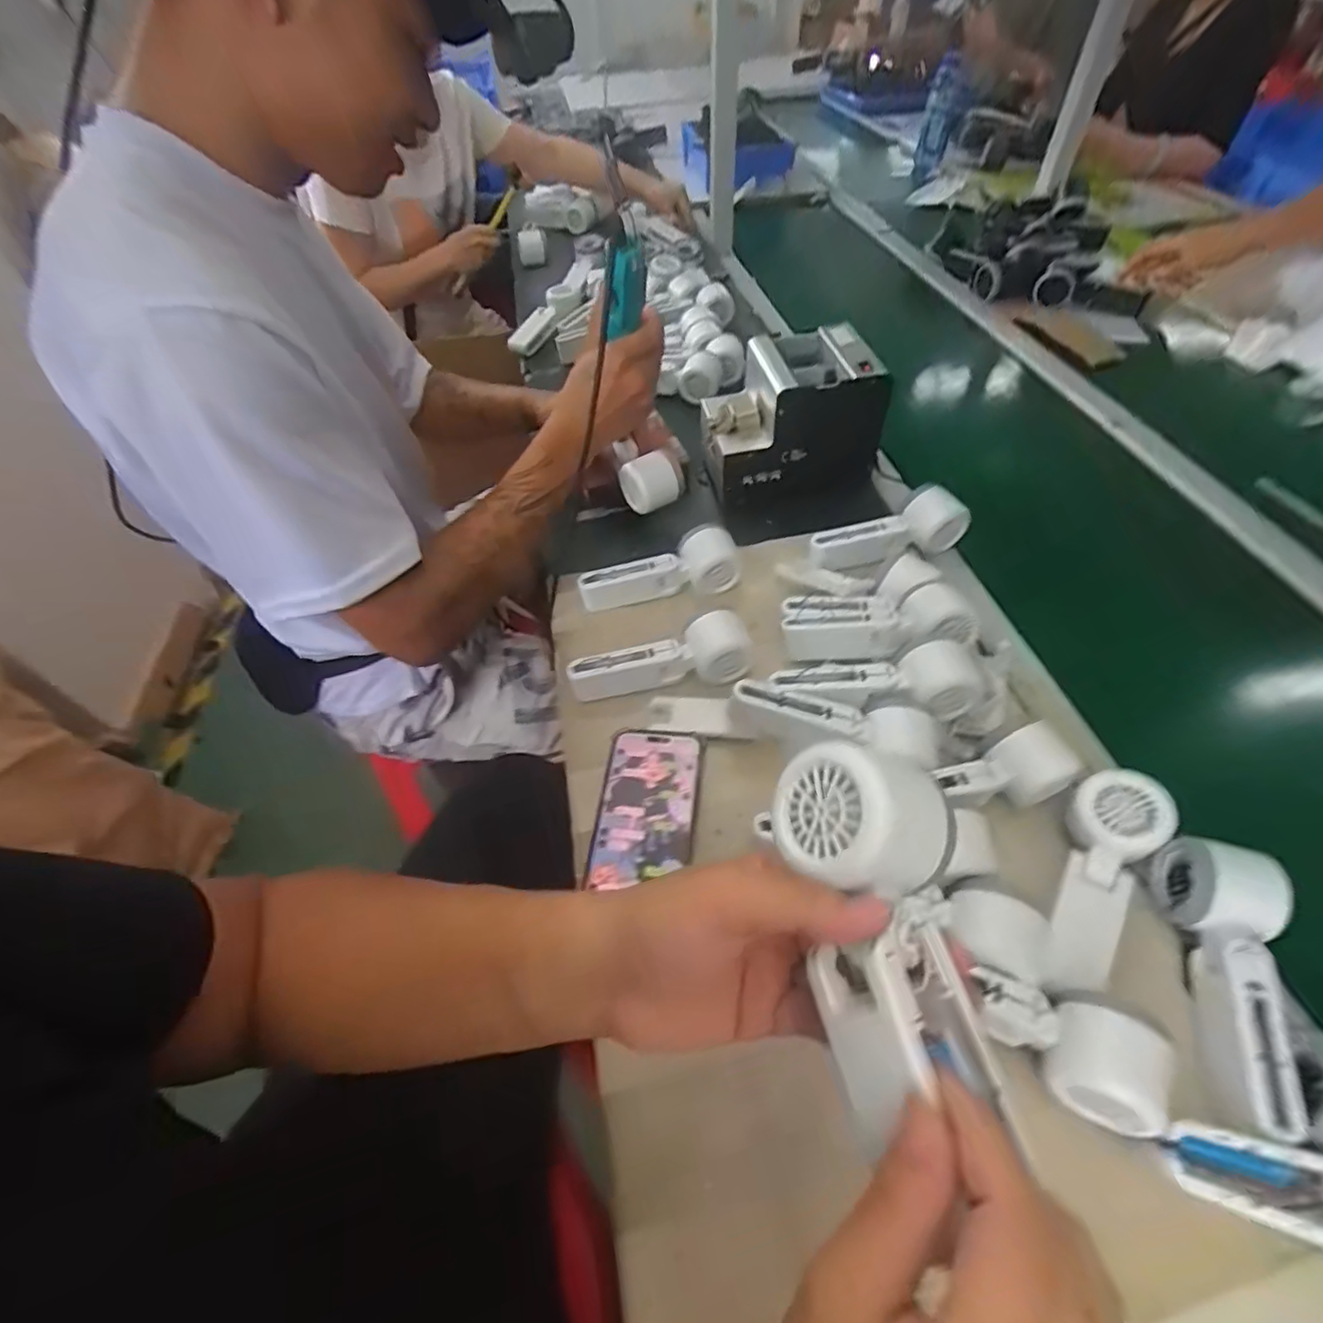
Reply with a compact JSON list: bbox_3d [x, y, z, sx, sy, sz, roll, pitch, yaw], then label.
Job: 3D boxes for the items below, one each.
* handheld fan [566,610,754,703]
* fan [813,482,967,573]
[{"bbox_3d":[-0.001,-0.001,0.568,0.166,0.050,0.047,-9,51,-6],"label":"handheld fan"},{"bbox_3d":[0.238,-0.138,0.661,0.164,0.056,0.049,-10,51,-7],"label":"fan"}]

